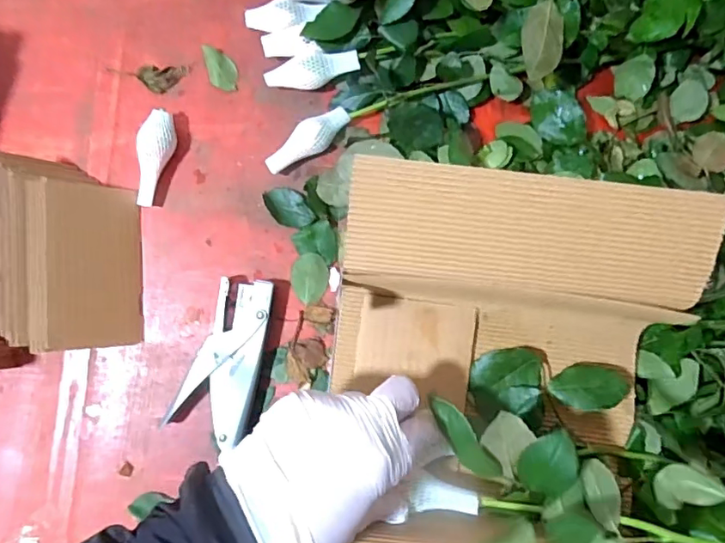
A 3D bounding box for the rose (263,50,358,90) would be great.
[{"bbox_3d":[-0.046,-0.183,0.493,0.085,0.031,0.030,-13,85,-5],"label":"rose"}]

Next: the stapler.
[{"bbox_3d":[-0.115,0.077,0.478,0.067,0.024,0.140,22,83,-1],"label":"stapler"}]

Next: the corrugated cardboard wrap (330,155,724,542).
[{"bbox_3d":[0.086,0.067,0.334,0.209,0.102,0.236,6,85,1],"label":"corrugated cardboard wrap"}]

